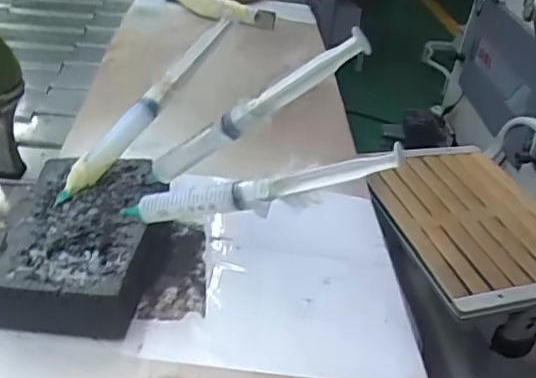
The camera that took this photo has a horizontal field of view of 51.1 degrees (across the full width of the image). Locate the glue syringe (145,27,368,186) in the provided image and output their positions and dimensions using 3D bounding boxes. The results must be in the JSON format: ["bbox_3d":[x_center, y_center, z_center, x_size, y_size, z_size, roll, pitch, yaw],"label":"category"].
[{"bbox_3d":[-0.010,-0.043,0.321,0.156,0.016,0.017,-27,19,34],"label":"glue syringe"}]

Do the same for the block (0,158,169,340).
[{"bbox_3d":[-0.110,0.031,0.341,0.084,0.037,0.129,6,36,-2],"label":"block"}]

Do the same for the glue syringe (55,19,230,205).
[{"bbox_3d":[-0.081,-0.052,0.362,0.020,0.022,0.153,35,80,35],"label":"glue syringe"}]

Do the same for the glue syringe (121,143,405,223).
[{"bbox_3d":[-0.010,0.001,0.300,0.167,0.017,0.014,-11,29,25],"label":"glue syringe"}]

